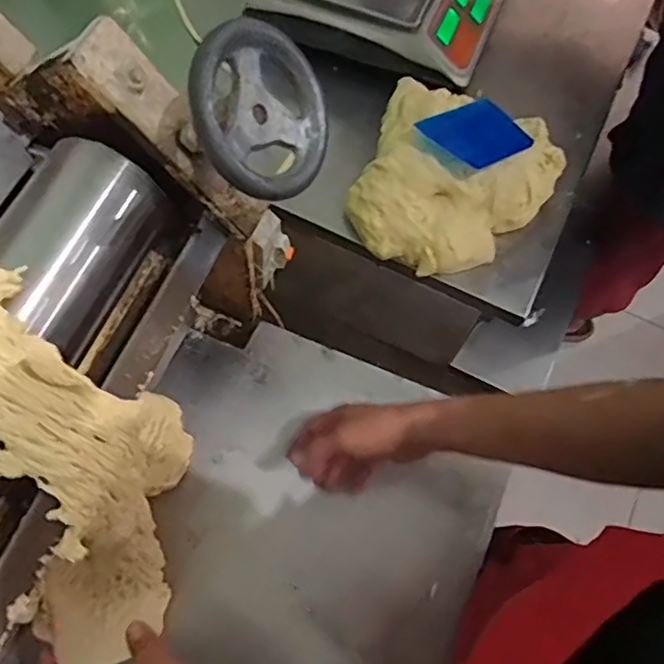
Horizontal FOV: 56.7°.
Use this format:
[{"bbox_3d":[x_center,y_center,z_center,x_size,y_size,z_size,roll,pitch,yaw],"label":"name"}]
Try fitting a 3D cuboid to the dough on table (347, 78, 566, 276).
[{"bbox_3d":[0.154,-0.186,0.760,0.229,0.093,0.212,1,67,-3],"label":"dough on table"}]

